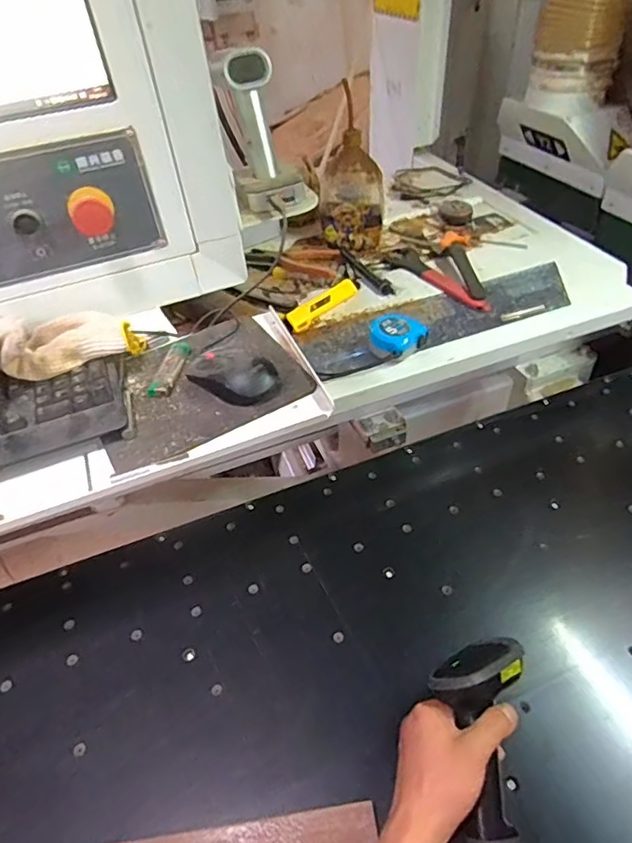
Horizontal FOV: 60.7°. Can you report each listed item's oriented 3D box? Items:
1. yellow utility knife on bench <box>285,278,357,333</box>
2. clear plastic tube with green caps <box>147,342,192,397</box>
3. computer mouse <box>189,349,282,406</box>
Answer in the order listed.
[{"bbox_3d":[0.009,-0.185,0.845,0.029,0.021,0.149,29,53,30],"label":"yellow utility knife on bench"},{"bbox_3d":[-0.164,-0.063,0.609,0.023,0.011,0.093,3,44,8],"label":"clear plastic tube with green caps"},{"bbox_3d":[-0.090,-0.056,0.577,0.102,0.033,0.058,27,52,29],"label":"computer mouse"}]

